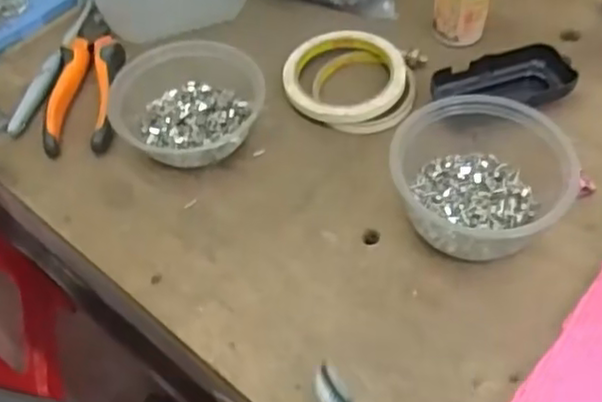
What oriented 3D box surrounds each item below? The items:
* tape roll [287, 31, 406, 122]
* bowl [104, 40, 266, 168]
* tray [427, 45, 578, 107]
[{"bbox_3d":[0.035,-0.101,0.556,0.096,0.020,0.092,-1,53,2],"label":"tape roll"},{"bbox_3d":[-0.090,-0.074,0.521,0.107,0.051,0.094,23,58,19],"label":"bowl"},{"bbox_3d":[0.158,-0.095,0.544,0.112,0.032,0.046,-6,53,-1],"label":"tray"}]

